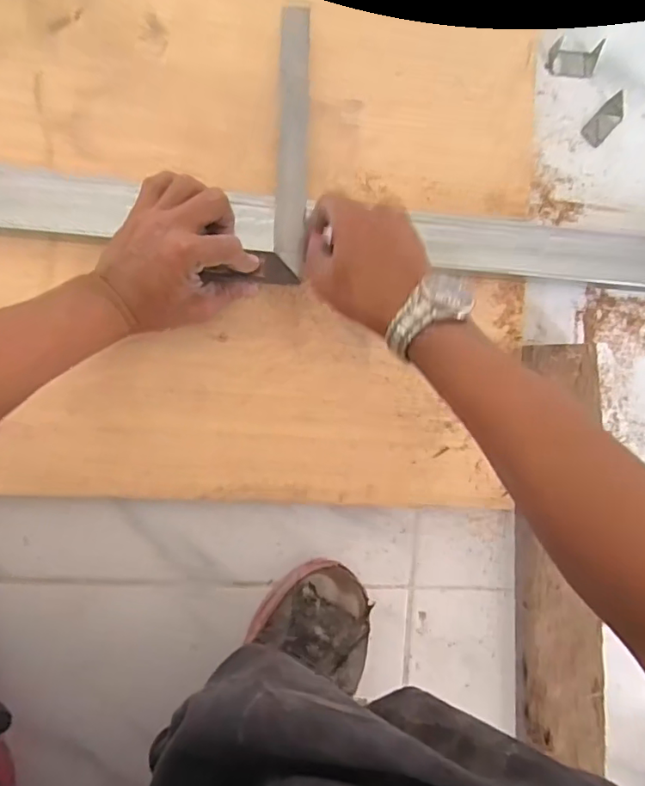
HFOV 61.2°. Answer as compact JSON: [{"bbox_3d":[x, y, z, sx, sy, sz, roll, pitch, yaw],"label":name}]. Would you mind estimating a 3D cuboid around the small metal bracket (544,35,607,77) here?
[{"bbox_3d":[0.264,-0.350,0.570,0.057,0.016,0.031,2,90,-9],"label":"small metal bracket"}]

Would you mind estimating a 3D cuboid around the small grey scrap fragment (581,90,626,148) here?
[{"bbox_3d":[0.298,-0.285,0.567,0.026,0.016,0.058,44,84,-7],"label":"small grey scrap fragment"}]

